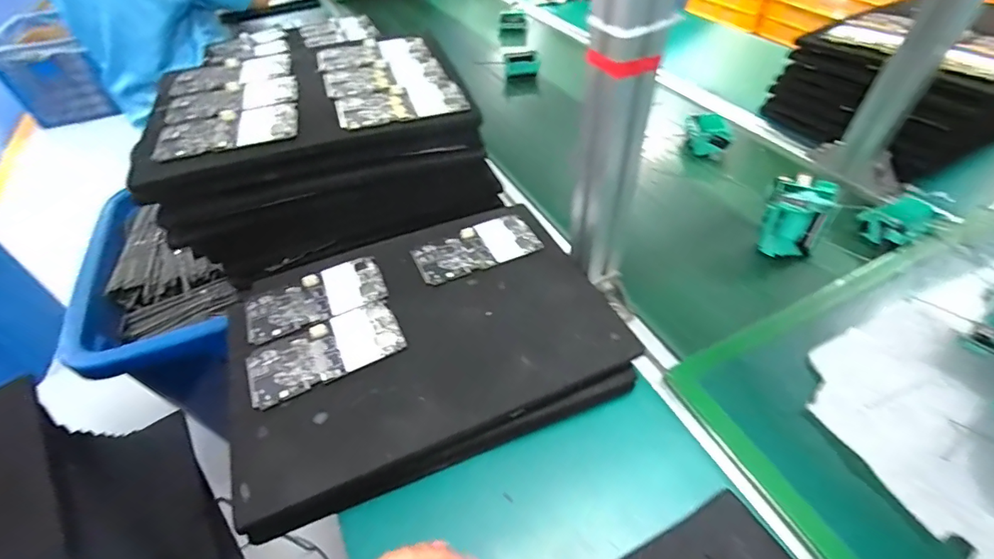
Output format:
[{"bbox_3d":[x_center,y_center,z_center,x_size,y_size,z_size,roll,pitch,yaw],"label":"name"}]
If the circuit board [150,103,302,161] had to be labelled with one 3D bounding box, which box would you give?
[{"bbox_3d":[-0.271,-0.152,0.448,0.132,0.006,0.065,-17,49,-12],"label":"circuit board"}]

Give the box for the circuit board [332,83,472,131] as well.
[{"bbox_3d":[-0.103,-0.190,0.481,0.133,0.009,0.062,-15,49,-10],"label":"circuit board"}]

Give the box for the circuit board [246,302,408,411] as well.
[{"bbox_3d":[-0.155,0.063,0.404,0.131,0.004,0.066,-22,51,-16],"label":"circuit board"}]

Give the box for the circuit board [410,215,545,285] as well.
[{"bbox_3d":[-0.023,-0.034,0.488,0.133,0.006,0.064,-22,51,-17],"label":"circuit board"}]

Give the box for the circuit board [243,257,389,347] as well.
[{"bbox_3d":[-0.182,0.017,0.448,0.133,0.008,0.067,-21,50,-15],"label":"circuit board"}]

